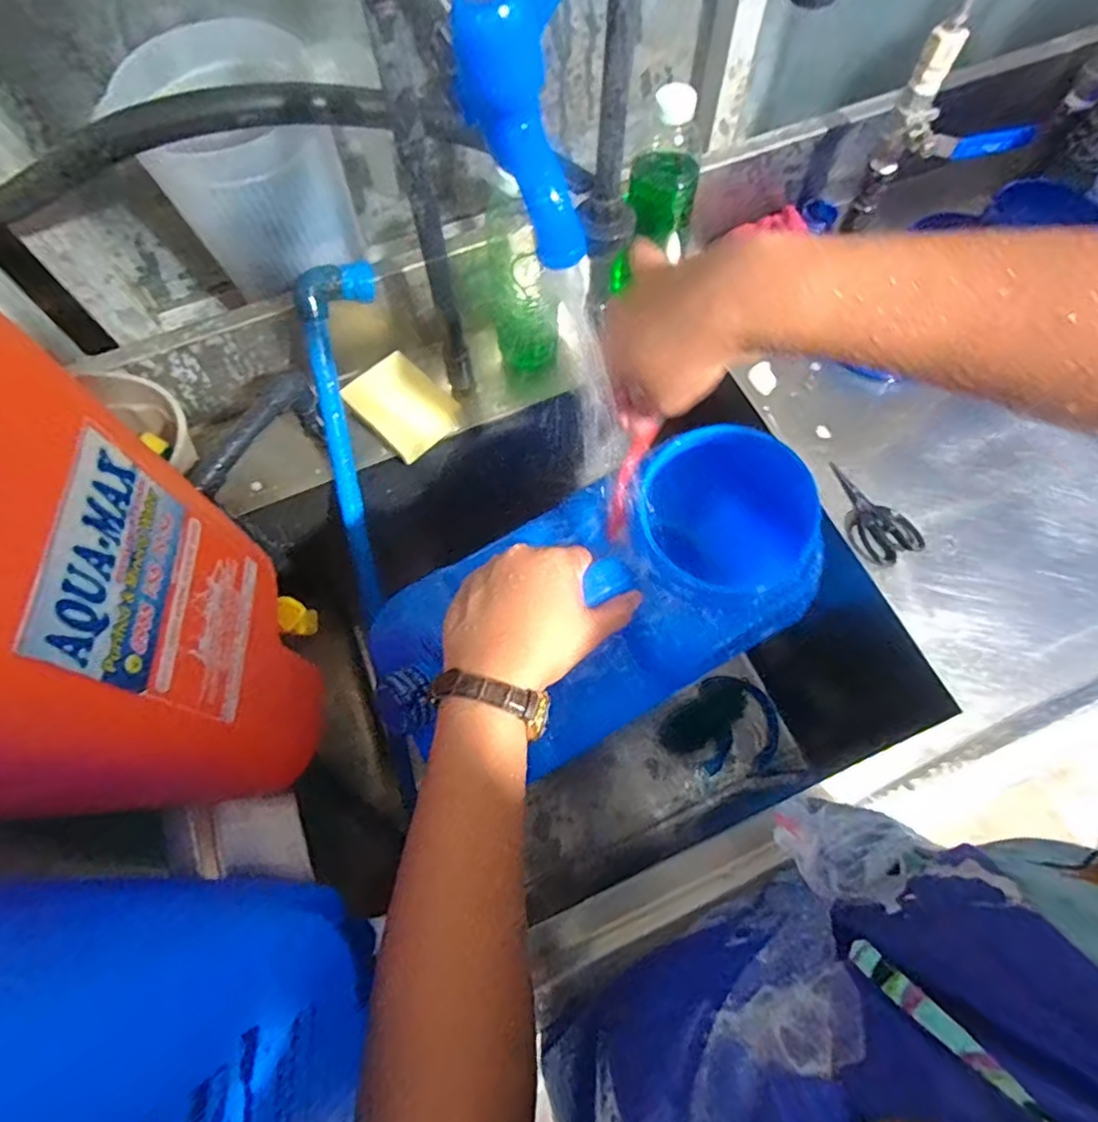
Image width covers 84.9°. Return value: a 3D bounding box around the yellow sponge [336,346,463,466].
[{"bbox_3d":[-0.142,-0.156,0.595,0.085,0.024,0.105,-41,71,-15],"label":"yellow sponge"}]

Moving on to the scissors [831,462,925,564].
[{"bbox_3d":[0.297,-0.045,0.563,0.058,0.009,0.104,-26,68,-9],"label":"scissors"}]

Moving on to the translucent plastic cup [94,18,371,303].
[{"bbox_3d":[-0.244,-0.320,0.503,0.144,0.148,0.132,-34,70,-13],"label":"translucent plastic cup"}]

